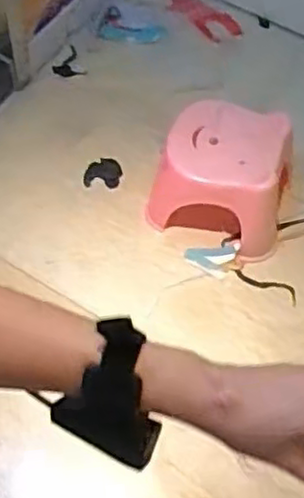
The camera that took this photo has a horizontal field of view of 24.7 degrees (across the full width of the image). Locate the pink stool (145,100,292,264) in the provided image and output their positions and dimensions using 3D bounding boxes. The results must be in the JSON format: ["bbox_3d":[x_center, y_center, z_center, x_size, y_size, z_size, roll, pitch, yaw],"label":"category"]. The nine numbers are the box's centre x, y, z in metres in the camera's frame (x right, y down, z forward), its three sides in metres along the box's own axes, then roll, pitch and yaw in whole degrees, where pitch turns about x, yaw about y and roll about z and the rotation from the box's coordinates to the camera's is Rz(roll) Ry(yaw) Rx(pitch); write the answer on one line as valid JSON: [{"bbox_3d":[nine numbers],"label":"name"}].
[{"bbox_3d":[0.175,-0.180,1.675,0.334,0.247,0.290,22,61,9],"label":"pink stool"}]

